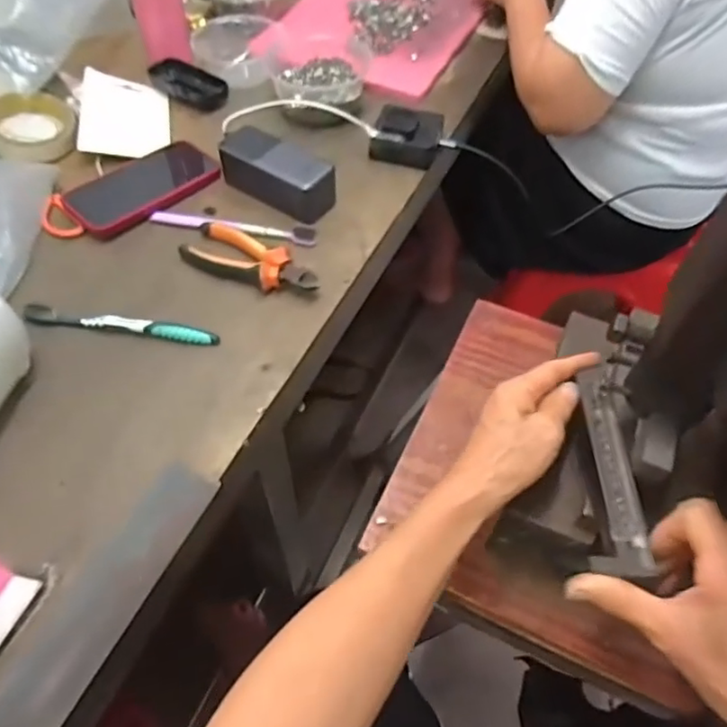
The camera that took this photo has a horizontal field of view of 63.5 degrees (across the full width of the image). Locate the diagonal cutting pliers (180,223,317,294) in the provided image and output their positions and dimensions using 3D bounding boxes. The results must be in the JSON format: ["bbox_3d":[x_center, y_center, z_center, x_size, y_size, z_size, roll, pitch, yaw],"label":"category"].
[{"bbox_3d":[-0.113,-0.105,0.597,0.144,0.024,0.056,21,57,14],"label":"diagonal cutting pliers"}]

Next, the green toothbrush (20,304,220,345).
[{"bbox_3d":[-0.217,-0.034,0.544,0.162,0.012,0.019,6,55,3],"label":"green toothbrush"}]

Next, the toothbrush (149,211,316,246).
[{"bbox_3d":[-0.141,-0.148,0.629,0.179,0.012,0.022,8,55,5],"label":"toothbrush"}]

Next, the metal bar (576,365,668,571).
[{"bbox_3d":[0.161,0.066,0.387,0.034,0.009,0.143,5,55,-1],"label":"metal bar"}]

